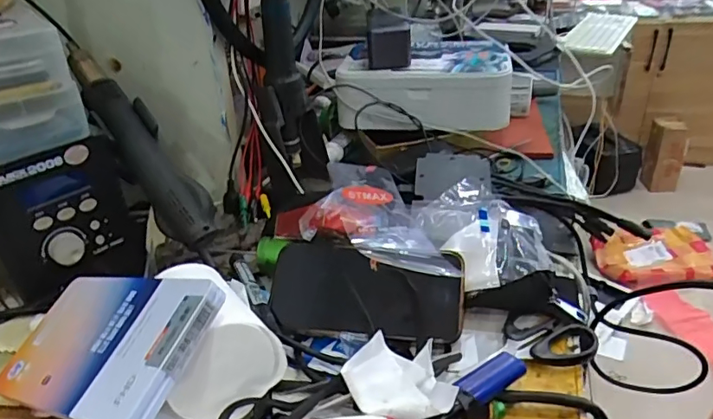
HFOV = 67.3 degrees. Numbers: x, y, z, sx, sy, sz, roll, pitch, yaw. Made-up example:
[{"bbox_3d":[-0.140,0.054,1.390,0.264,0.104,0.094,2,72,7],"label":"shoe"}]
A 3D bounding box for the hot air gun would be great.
[{"bbox_3d":[-0.203,-0.063,0.501,0.044,0.037,0.223,-29,79,-40],"label":"hot air gun"}]

